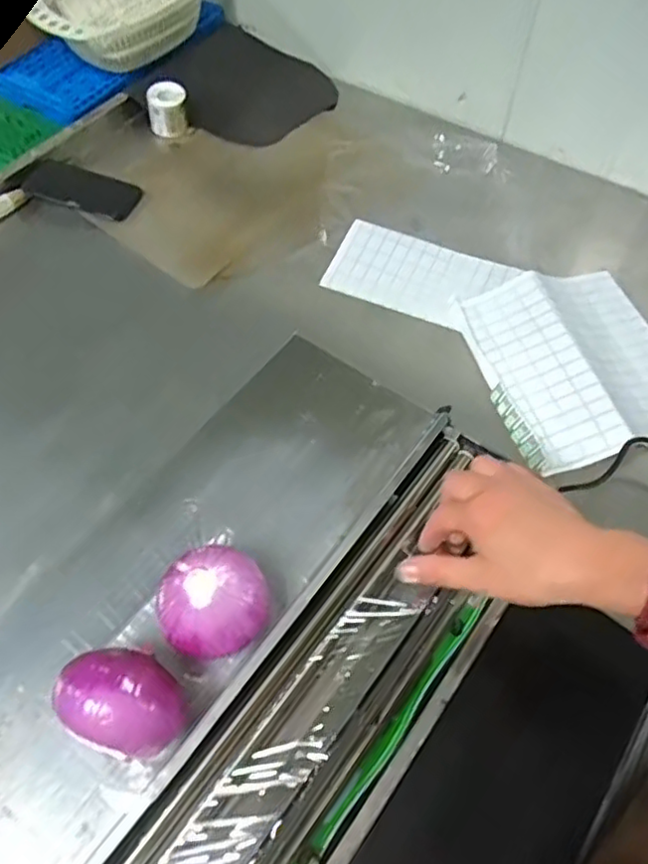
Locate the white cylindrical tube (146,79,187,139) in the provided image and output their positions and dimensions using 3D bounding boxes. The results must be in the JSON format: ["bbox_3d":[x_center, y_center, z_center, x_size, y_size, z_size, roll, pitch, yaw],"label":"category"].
[{"bbox_3d":[-0.256,-0.530,1.059,0.061,0.061,0.058,0,57,-1],"label":"white cylindrical tube"}]

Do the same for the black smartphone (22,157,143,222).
[{"bbox_3d":[-0.362,-0.370,0.982,0.164,0.011,0.073,19,74,2],"label":"black smartphone"}]

